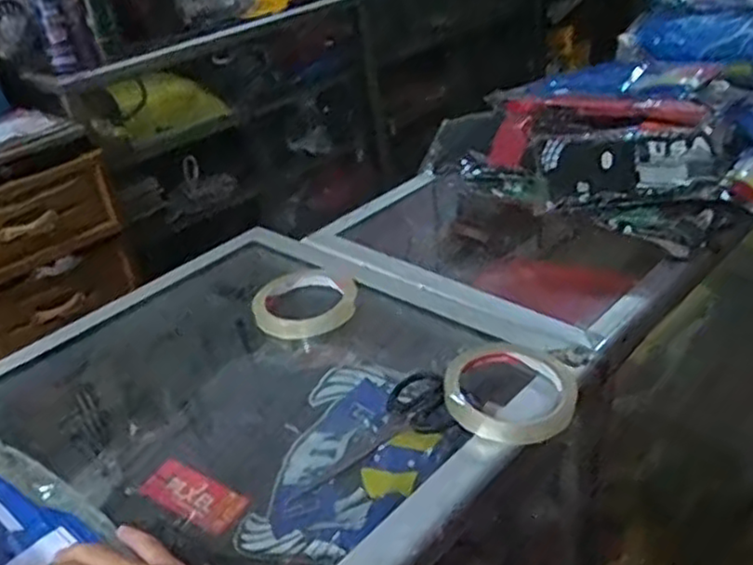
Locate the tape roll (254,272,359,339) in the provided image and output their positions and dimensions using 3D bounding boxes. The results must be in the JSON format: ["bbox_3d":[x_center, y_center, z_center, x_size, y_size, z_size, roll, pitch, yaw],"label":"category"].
[{"bbox_3d":[-0.067,0.020,0.703,0.095,0.021,0.095,-5,31,3],"label":"tape roll"}]

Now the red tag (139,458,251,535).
[{"bbox_3d":[-0.156,0.179,0.628,0.109,0.009,0.040,14,47,37],"label":"red tag"}]

